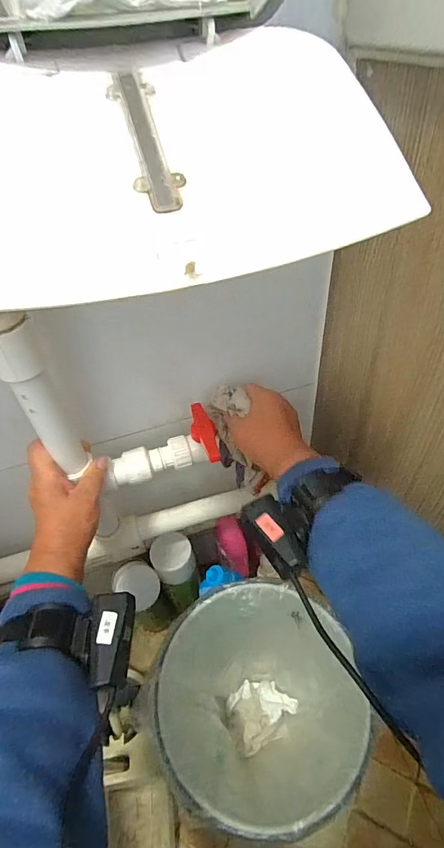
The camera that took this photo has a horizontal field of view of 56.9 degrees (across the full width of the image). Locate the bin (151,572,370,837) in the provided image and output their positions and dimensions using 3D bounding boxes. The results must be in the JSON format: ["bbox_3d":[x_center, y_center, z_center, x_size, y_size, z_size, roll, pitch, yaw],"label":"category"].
[{"bbox_3d":[0.045,0.384,0.562,0.232,0.243,0.241,5,49,9],"label":"bin"}]

